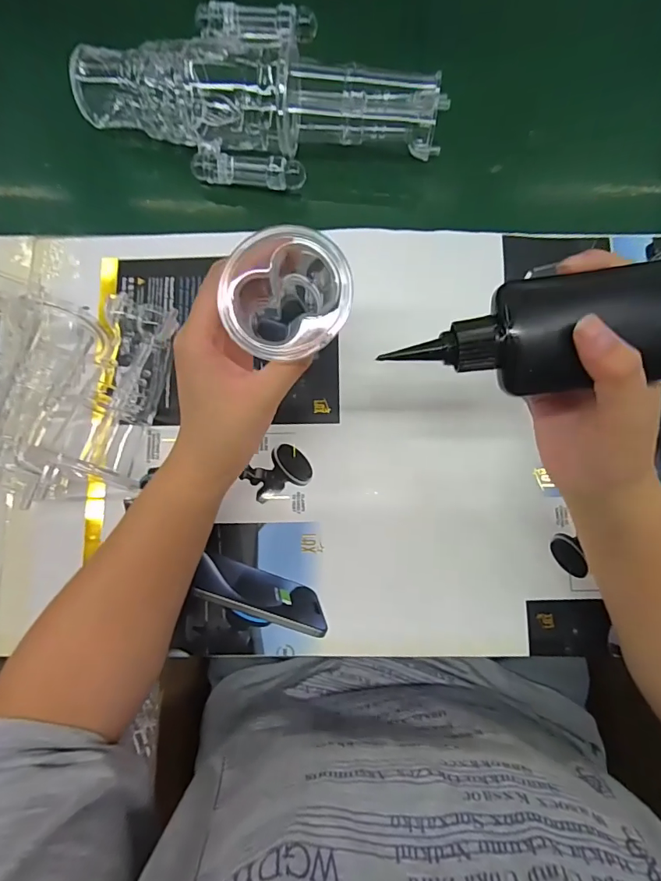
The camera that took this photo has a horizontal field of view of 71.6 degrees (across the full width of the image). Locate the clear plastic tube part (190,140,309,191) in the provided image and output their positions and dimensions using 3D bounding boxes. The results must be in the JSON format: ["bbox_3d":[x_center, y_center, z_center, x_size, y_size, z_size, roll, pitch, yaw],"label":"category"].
[{"bbox_3d":[-0.068,-0.232,0.392,0.092,0.022,0.028,8,82,1],"label":"clear plastic tube part"}]

